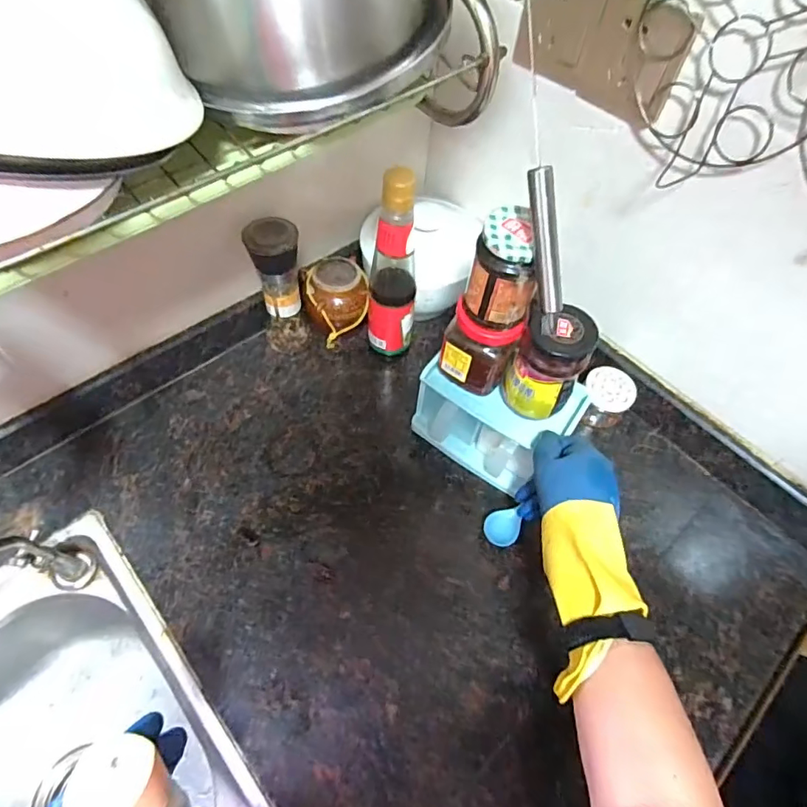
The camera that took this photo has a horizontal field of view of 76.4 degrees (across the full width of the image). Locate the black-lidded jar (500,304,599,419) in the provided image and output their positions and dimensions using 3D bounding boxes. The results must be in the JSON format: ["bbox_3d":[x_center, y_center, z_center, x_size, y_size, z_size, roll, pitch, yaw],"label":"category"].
[{"bbox_3d":[0.145,-0.036,0.518,0.063,0.121,0.058,2,58,-3],"label":"black-lidded jar"}]

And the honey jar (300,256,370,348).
[{"bbox_3d":[-0.093,-0.137,0.700,0.082,0.093,0.078,2,58,-3],"label":"honey jar"}]

